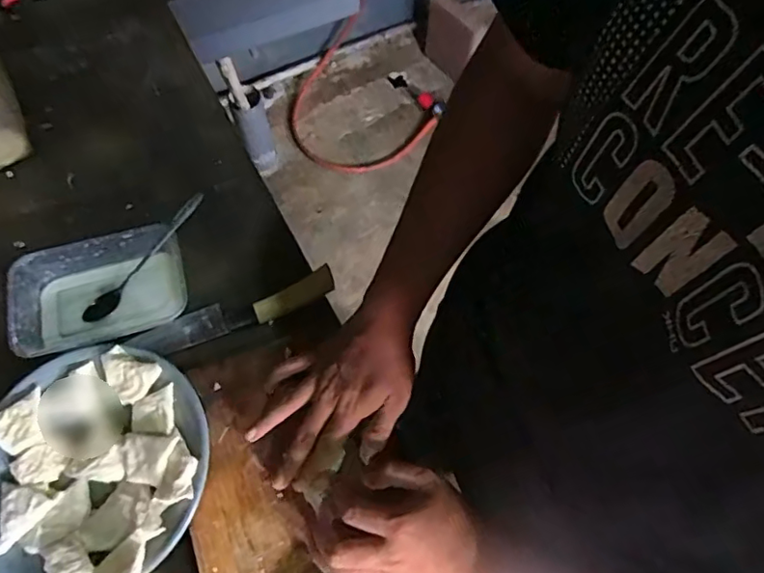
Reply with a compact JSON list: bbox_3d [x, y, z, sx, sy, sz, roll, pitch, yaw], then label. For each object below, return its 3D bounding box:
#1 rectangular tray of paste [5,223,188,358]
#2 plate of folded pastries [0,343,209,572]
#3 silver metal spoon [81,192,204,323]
[{"bbox_3d":[-0.298,0.005,0.590,0.171,0.035,0.116,-20,63,-10],"label":"rectangular tray of paste"},{"bbox_3d":[-0.263,0.160,0.498,0.205,0.037,0.209,0,61,0],"label":"plate of folded pastries"},{"bbox_3d":[-0.253,-0.031,0.601,0.024,0.021,0.176,38,83,19],"label":"silver metal spoon"}]

